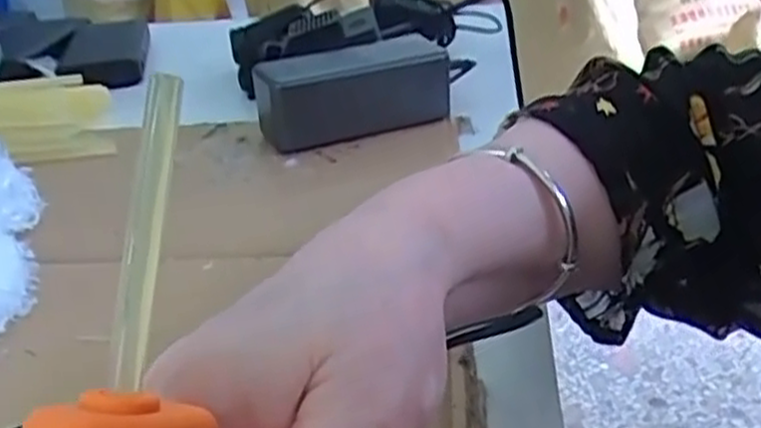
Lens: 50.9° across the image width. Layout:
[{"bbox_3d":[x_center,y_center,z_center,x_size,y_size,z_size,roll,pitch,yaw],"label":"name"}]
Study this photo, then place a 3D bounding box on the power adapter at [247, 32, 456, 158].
[{"bbox_3d":[-0.017,-0.086,0.554,0.128,0.051,0.067,-16,30,-19],"label":"power adapter"}]

